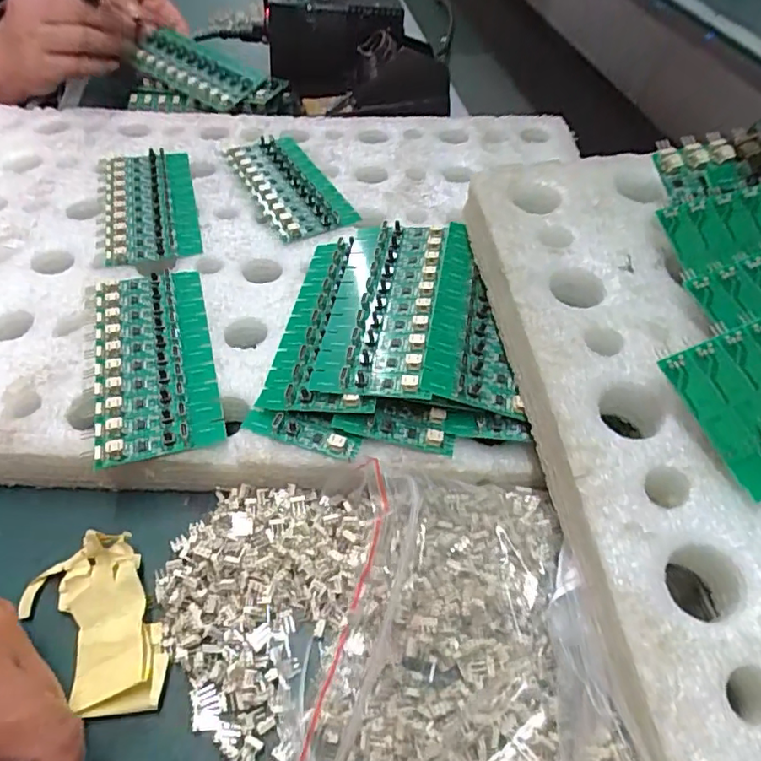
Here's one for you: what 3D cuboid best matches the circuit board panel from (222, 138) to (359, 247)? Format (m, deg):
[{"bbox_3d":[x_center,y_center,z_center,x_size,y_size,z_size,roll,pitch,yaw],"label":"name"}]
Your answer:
[{"bbox_3d":[-0.071,-0.154,0.436,0.062,0.011,0.134,-22,54,-19],"label":"circuit board panel"}]

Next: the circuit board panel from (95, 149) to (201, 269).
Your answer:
[{"bbox_3d":[-0.173,-0.132,0.411,0.067,0.008,0.134,-13,52,-12],"label":"circuit board panel"}]

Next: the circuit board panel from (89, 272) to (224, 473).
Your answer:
[{"bbox_3d":[-0.128,-0.016,0.315,0.062,0.007,0.136,-12,52,-12],"label":"circuit board panel"}]

